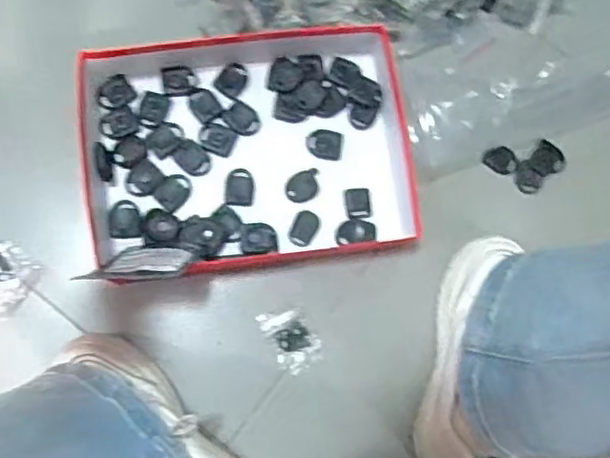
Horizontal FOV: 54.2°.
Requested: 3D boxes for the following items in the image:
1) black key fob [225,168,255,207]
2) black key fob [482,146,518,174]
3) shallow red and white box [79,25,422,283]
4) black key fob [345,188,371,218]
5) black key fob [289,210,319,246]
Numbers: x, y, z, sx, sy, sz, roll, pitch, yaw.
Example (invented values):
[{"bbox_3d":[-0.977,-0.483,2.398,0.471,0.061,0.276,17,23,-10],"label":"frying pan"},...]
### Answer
[{"bbox_3d":[-0.068,-0.044,0.623,0.030,0.004,0.039,5,83,-5],"label":"black key fob"},{"bbox_3d":[0.224,-0.079,0.679,0.041,0.010,0.028,24,81,-2],"label":"black key fob"},{"bbox_3d":[-0.055,-0.088,0.617,0.326,0.045,0.252,-10,84,-7],"label":"shallow red and white box"},{"bbox_3d":[0.058,-0.028,0.641,0.027,0.004,0.032,-8,84,-7],"label":"black key fob"},{"bbox_3d":[-0.001,-0.001,0.634,0.025,0.004,0.038,27,81,-2],"label":"black key fob"}]

